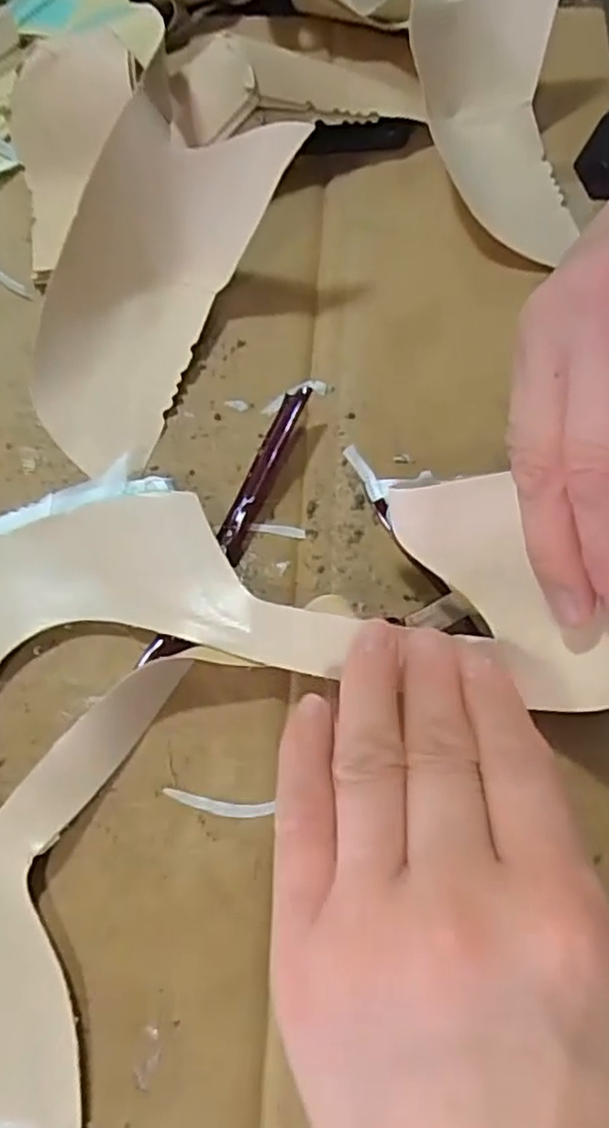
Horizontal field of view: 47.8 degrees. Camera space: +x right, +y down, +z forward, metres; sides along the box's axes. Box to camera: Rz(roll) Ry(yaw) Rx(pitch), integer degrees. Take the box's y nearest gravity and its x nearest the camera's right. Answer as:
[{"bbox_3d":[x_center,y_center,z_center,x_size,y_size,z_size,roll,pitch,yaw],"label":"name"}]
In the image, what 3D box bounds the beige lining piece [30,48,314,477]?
[{"bbox_3d":[-0.064,-0.112,0.278,0.073,0.028,0.147,22,89,10],"label":"beige lining piece"}]

